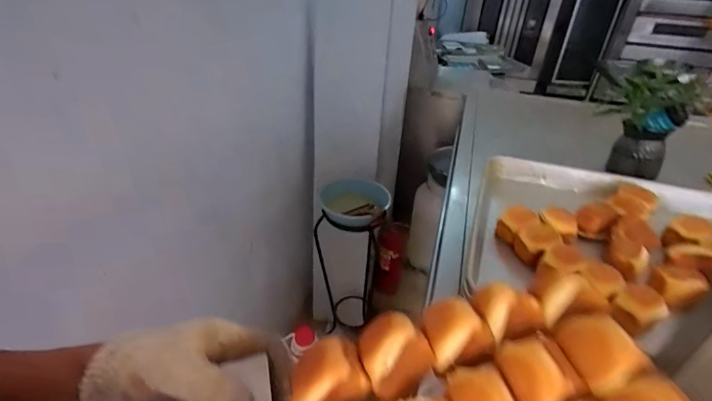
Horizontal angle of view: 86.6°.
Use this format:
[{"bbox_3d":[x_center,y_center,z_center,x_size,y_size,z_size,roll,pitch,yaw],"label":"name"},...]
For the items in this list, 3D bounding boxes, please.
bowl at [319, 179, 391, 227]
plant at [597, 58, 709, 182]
[{"bbox_3d":[-0.008,0.014,1.296,0.245,0.084,0.226,1,32,-2],"label":"bowl"},{"bbox_3d":[0.636,-0.172,0.858,0.167,0.226,0.130,-8,34,-17],"label":"plant"}]

